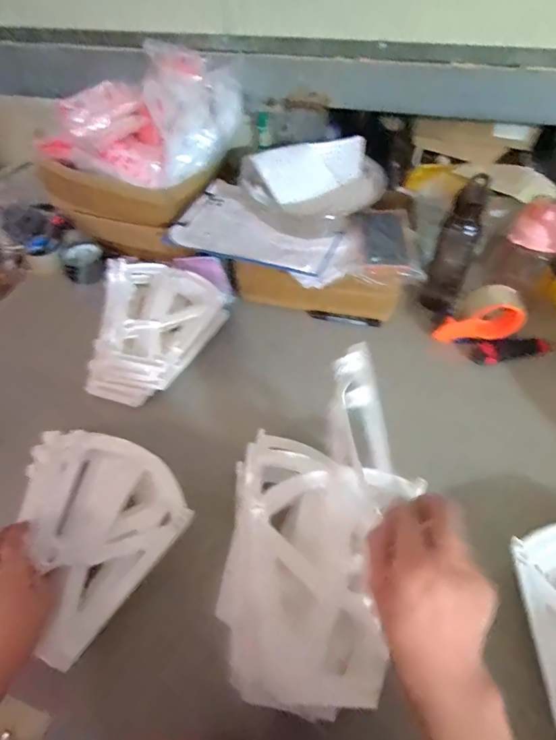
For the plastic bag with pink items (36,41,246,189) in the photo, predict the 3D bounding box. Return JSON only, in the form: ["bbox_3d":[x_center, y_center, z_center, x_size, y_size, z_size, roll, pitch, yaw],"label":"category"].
[{"bbox_3d":[-0.253,-0.486,0.789,0.350,0.178,0.209,0,52,4],"label":"plastic bag with pink items"}]

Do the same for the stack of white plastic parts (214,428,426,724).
[{"bbox_3d":[0.027,0.222,0.487,0.217,0.051,0.273,14,54,14],"label":"stack of white plastic parts"}]

